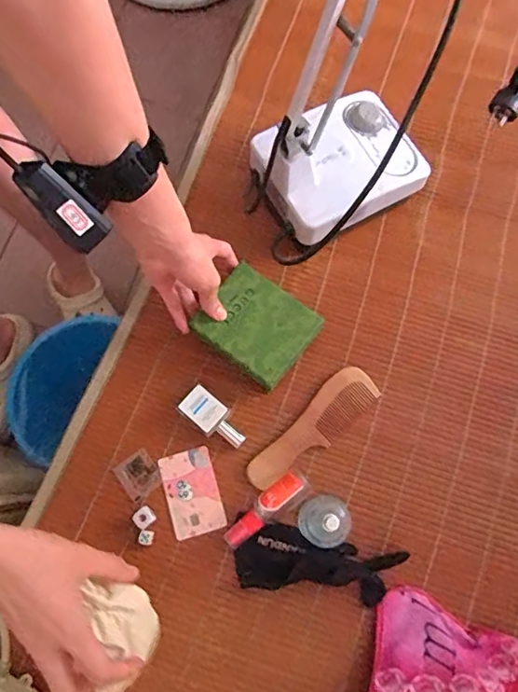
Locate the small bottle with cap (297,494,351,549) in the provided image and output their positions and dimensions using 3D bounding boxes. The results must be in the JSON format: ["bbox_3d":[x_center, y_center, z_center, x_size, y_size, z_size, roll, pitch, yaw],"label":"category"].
[{"bbox_3d":[0.066,0.175,0.520,0.051,0.078,0.047,0,75,-1],"label":"small bottle with cap"}]

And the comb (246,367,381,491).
[{"bbox_3d":[0.059,0.091,0.575,0.172,0.005,0.050,-42,80,-11],"label":"comb"}]

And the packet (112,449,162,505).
[{"bbox_3d":[-0.130,0.140,0.563,0.040,0.004,0.045,-36,79,-10],"label":"packet"}]

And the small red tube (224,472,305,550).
[{"bbox_3d":[0.006,0.168,0.542,0.096,0.028,0.024,-45,80,3],"label":"small red tube"}]

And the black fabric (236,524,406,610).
[{"bbox_3d":[0.062,0.226,0.537,0.168,0.016,0.060,10,75,2],"label":"black fabric"}]

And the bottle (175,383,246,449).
[{"bbox_3d":[-0.050,0.080,0.572,0.079,0.023,0.038,40,78,9],"label":"bottle"}]

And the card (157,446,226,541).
[{"bbox_3d":[-0.072,0.157,0.559,0.055,0.004,0.088,-17,76,-5],"label":"card"}]

